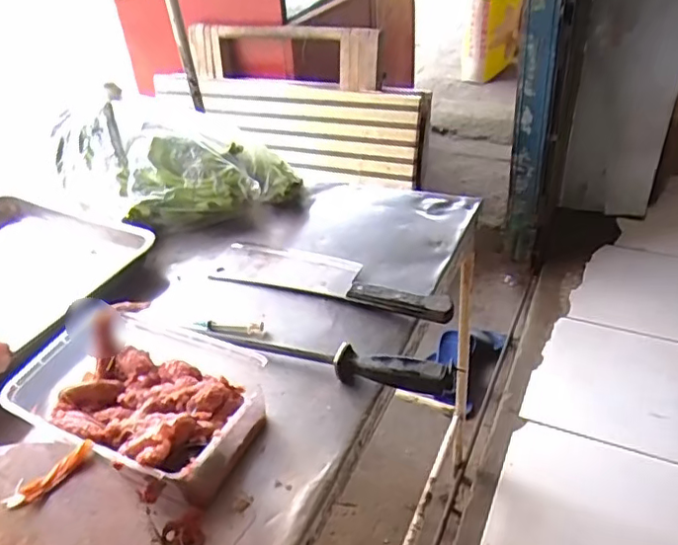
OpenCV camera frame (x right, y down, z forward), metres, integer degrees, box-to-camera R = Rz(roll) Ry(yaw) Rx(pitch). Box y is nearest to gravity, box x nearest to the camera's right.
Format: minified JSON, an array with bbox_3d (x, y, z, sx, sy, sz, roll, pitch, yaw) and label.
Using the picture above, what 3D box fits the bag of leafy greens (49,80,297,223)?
[{"bbox_3d":[-0.297,-0.179,0.988,0.432,0.168,0.140,2,38,10],"label":"bag of leafy greens"}]

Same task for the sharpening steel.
[{"bbox_3d":[-0.022,0.099,0.678,0.306,0.035,0.030,8,39,17],"label":"sharpening steel"}]

